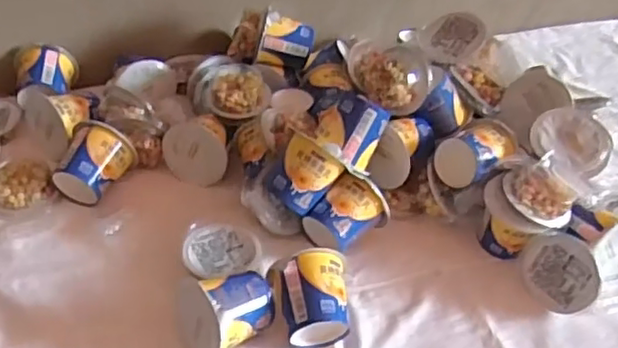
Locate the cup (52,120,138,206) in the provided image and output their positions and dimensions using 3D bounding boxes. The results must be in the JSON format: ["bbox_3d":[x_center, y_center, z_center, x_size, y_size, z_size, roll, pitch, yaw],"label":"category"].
[{"bbox_3d":[-0.206,-0.010,0.611,0.062,0.057,0.060,10,39,4],"label":"cup"}]

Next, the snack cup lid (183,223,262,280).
[{"bbox_3d":[-0.077,0.070,0.561,0.066,0.019,0.055,-8,41,-18],"label":"snack cup lid"}]

